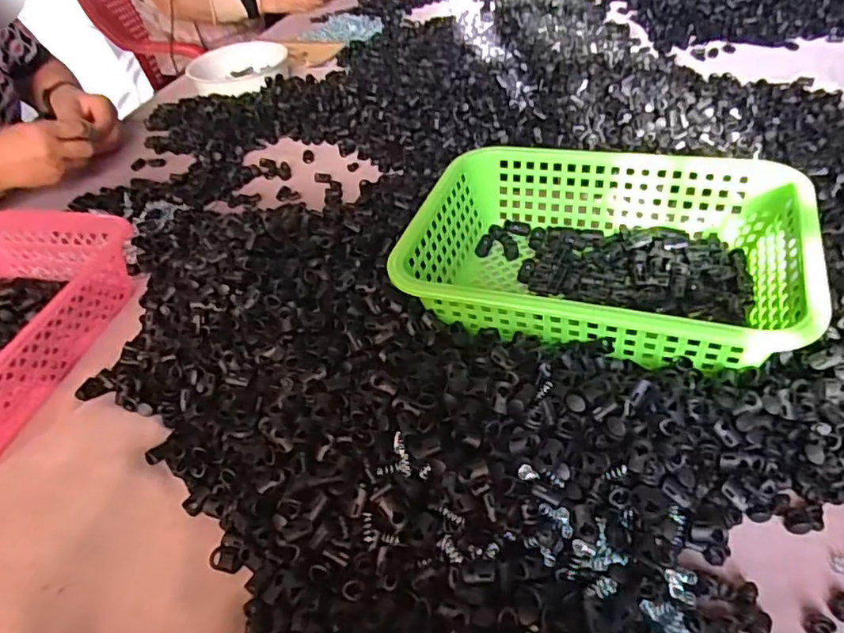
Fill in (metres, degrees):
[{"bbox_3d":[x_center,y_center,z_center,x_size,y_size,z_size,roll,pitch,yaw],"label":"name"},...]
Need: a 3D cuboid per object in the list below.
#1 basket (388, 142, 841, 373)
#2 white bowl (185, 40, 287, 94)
[{"bbox_3d":[0.143,-0.053,0.477,0.286,0.085,0.197,12,47,19],"label":"basket"},{"bbox_3d":[-0.298,-0.395,0.929,0.139,0.047,0.142,-3,43,6],"label":"white bowl"}]

